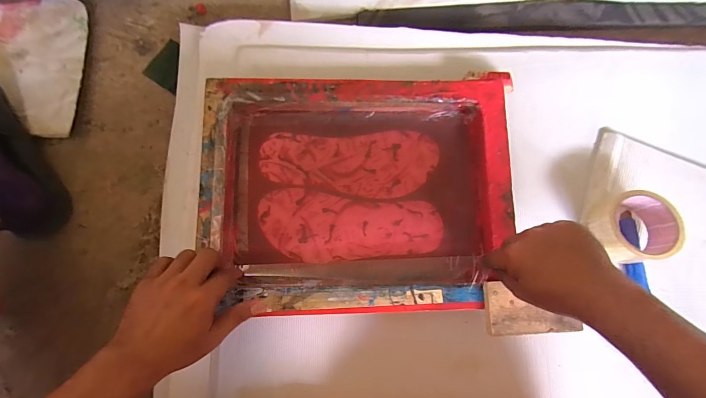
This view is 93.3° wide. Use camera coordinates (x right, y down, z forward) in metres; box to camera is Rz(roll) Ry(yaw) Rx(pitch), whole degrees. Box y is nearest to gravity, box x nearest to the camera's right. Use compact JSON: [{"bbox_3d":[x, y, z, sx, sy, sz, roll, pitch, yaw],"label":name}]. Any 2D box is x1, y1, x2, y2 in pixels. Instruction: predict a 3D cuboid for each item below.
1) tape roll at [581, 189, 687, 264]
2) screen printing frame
[{"bbox_3d":[0.370,0.040,0.440,0.088,0.053,0.092,1,81,-4],"label":"tape roll"},{"bbox_3d":[0.007,-0.010,0.457,0.400,0.061,0.304,1,84,-4],"label":"screen printing frame"}]

